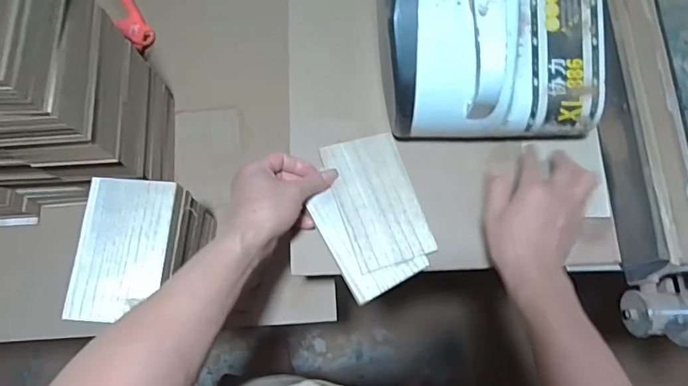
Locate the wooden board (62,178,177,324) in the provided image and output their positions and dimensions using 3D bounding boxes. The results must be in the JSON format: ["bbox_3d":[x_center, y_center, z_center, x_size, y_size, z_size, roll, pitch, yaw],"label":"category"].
[{"bbox_3d":[-0.247,0.061,0.520,0.096,0.008,0.156,4,73,1],"label":"wooden board"}]

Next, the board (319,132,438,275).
[{"bbox_3d":[0.041,0.007,0.561,0.096,0.004,0.157,-16,75,-16],"label":"board"}]

